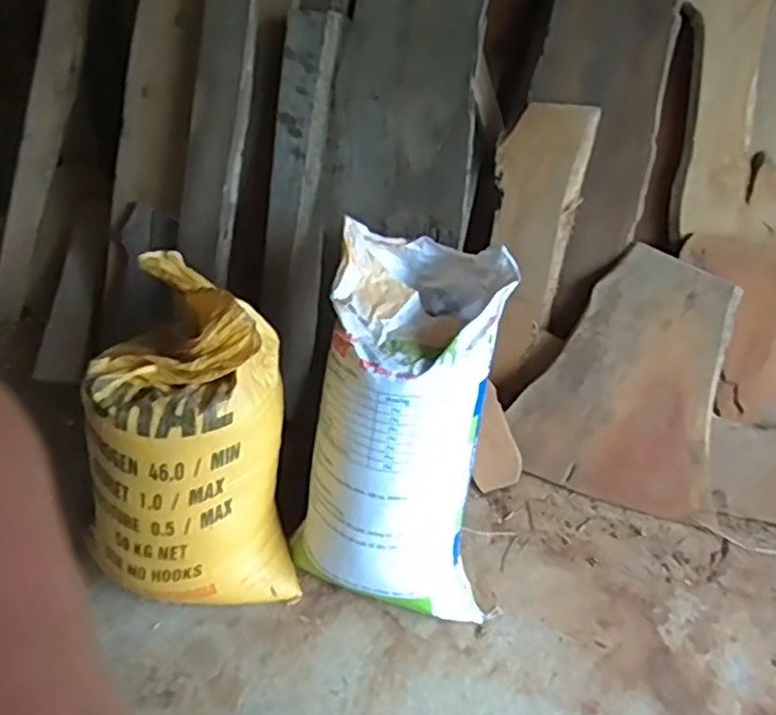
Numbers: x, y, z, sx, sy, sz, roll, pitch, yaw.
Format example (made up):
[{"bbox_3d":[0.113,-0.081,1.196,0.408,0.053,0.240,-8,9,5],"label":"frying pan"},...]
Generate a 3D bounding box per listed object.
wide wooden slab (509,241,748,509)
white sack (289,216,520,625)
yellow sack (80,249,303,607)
[{"bbox_3d":[0.593,0.056,1.705,0.467,0.621,0.039,13,16,11],"label":"wide wooden slab"},{"bbox_3d":[0.031,0.145,1.405,0.357,0.780,0.270,7,1,4],"label":"white sack"},{"bbox_3d":[-0.399,0.183,1.398,0.360,0.653,0.403,-5,45,-7],"label":"yellow sack"}]

